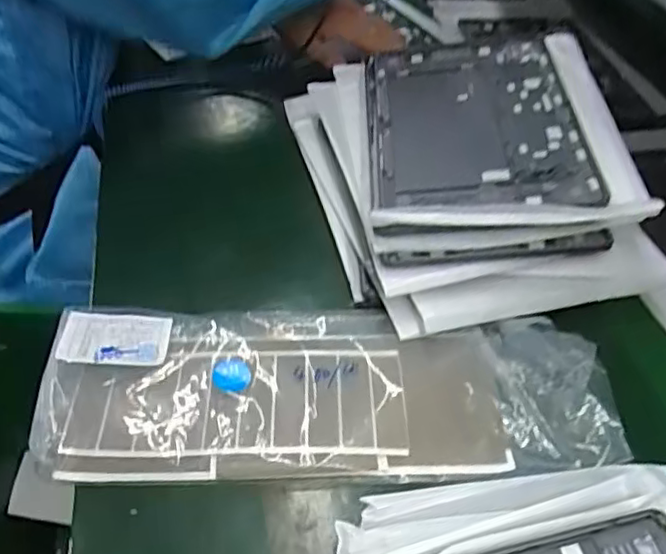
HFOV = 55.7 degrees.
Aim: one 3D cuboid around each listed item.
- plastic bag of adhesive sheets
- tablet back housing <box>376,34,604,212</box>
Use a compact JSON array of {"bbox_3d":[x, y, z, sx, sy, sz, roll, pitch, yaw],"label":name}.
[{"bbox_3d":[-0.002,0.071,0.426,0.359,0.036,0.124,0,46,-3],"label":"plastic bag of adhesive sheets"},{"bbox_3d":[0.121,-0.140,0.548,0.171,0.013,0.251,-2,49,6],"label":"tablet back housing"}]

